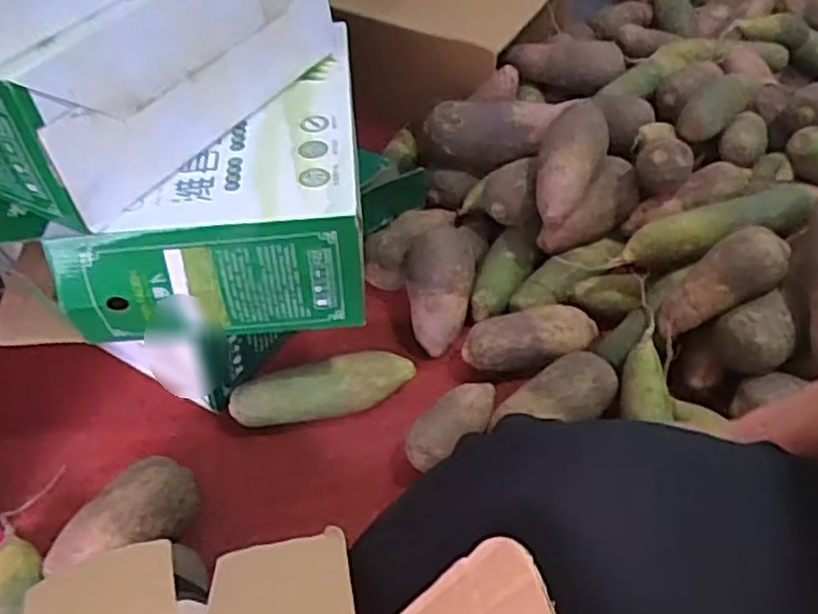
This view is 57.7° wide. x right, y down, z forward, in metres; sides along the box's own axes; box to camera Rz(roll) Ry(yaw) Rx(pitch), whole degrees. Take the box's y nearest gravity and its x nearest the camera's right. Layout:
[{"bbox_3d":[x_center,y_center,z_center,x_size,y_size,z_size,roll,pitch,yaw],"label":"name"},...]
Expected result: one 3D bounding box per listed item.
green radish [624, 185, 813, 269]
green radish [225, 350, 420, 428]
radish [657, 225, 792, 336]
[{"bbox_3d":[0.329,-0.086,0.800,0.192,0.051,0.060,-18,46,12],"label":"green radish"},{"bbox_3d":[-0.091,0.076,0.782,0.191,0.047,0.051,-10,47,-8],"label":"green radish"},{"bbox_3d":[0.316,-0.026,0.761,0.147,0.051,0.063,-39,49,13],"label":"radish"}]

